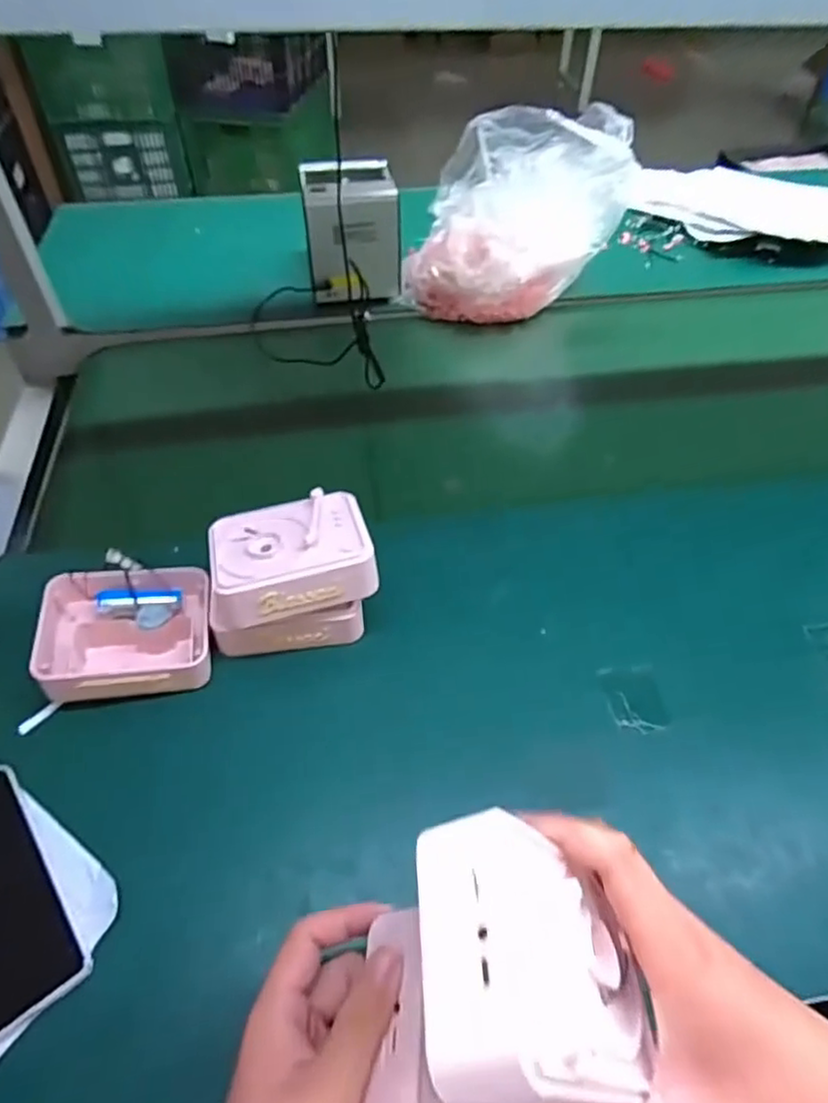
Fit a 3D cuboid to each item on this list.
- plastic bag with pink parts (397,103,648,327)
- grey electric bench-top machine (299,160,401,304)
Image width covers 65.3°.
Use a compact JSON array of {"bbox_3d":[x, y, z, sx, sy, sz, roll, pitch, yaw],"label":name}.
[{"bbox_3d":[0.135,-0.466,0.894,0.278,0.214,0.173,9,51,7],"label":"plastic bag with pink parts"},{"bbox_3d":[-0.088,-0.447,0.910,0.122,0.141,0.130,-8,51,-8],"label":"grey electric bench-top machine"}]

